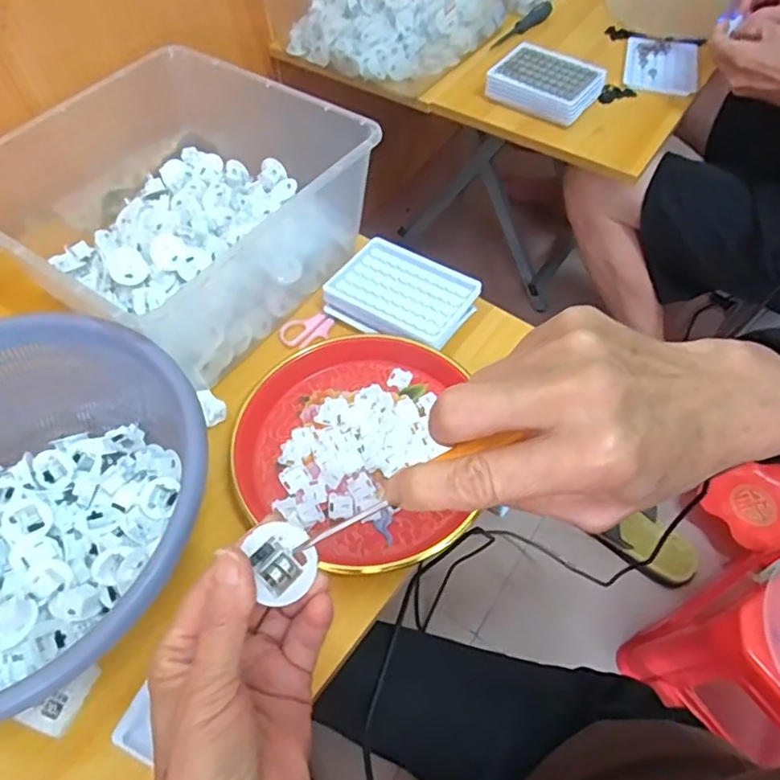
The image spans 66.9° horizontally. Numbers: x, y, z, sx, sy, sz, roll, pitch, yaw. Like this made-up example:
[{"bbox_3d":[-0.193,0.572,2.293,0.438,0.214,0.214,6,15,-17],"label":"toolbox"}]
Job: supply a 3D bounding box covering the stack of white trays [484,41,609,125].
[{"bbox_3d":[0.213,-0.416,0.799,0.137,0.033,0.102,30,63,19],"label":"stack of white trays"}]

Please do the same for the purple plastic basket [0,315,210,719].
[{"bbox_3d":[-0.278,0.090,0.434,0.274,0.103,0.282,22,61,15],"label":"purple plastic basket"}]

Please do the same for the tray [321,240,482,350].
[{"bbox_3d":[0.013,-0.098,0.602,0.135,0.022,0.105,26,62,17],"label":"tray"}]

